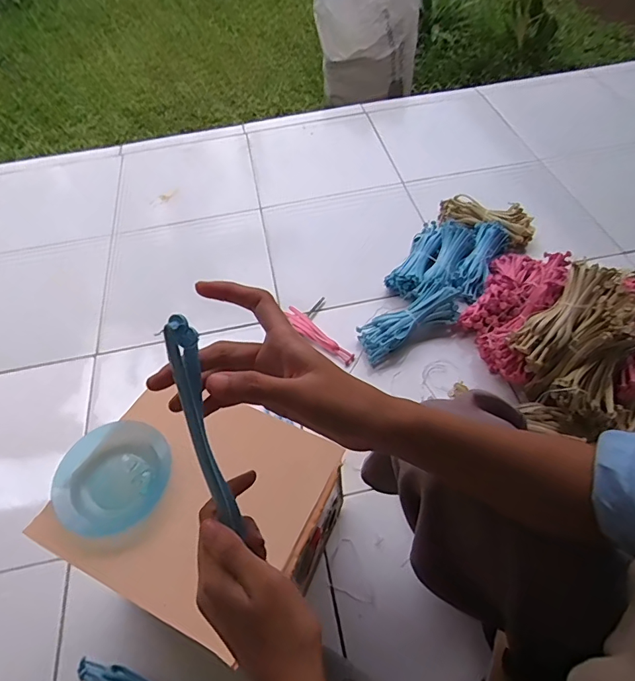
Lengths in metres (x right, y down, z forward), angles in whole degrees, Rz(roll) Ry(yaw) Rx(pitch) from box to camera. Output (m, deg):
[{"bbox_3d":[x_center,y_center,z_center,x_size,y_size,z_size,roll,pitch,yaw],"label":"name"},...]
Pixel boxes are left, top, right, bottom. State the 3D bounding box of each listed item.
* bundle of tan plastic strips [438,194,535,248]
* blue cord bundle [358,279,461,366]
[{"bbox_3d":[0.395,-0.289,1.068,0.229,0.057,0.077,22,58,19],"label":"bundle of tan plastic strips"},{"bbox_3d":[0.189,-0.045,0.899,0.228,0.054,0.082,-31,55,0],"label":"blue cord bundle"}]

